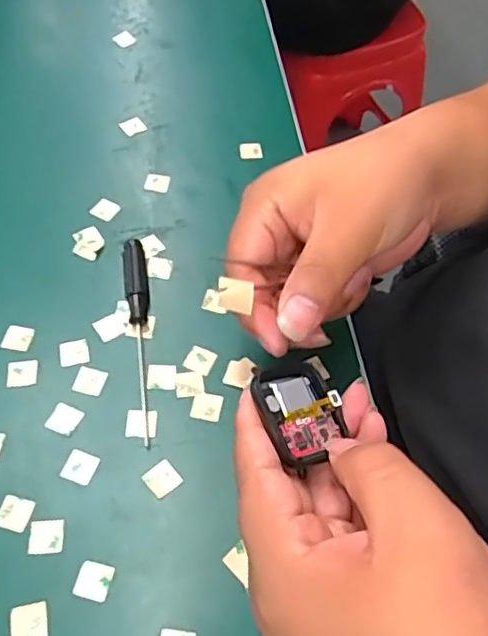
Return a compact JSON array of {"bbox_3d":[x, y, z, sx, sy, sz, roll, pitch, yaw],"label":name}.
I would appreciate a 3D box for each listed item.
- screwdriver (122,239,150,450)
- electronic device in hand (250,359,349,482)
[{"bbox_3d":[-0.059,0.009,0.348,0.014,0.014,0.128,-8,58,-7],"label":"screwdriver"},{"bbox_3d":[0.022,0.039,0.255,0.036,0.013,0.043,0,57,-34],"label":"electronic device in hand"}]

